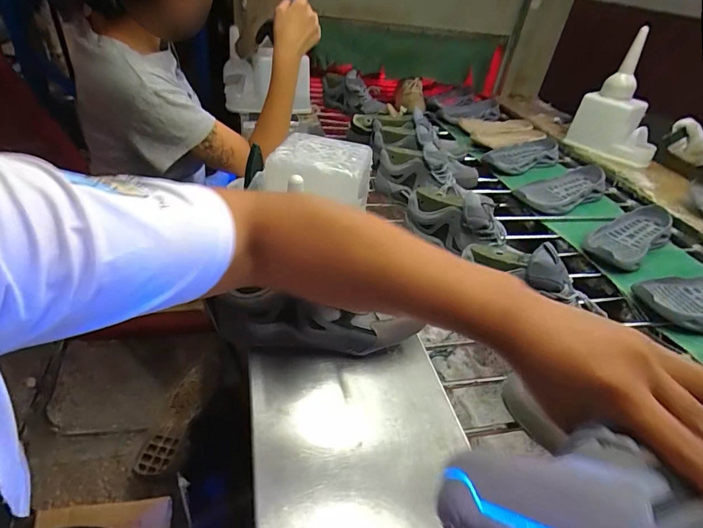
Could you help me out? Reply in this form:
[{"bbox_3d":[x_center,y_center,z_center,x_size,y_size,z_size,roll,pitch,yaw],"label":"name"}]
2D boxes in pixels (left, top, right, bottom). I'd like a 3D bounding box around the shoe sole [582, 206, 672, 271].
[{"bbox_3d":[0.631,-0.061,0.903,0.289,0.058,0.117,-24,47,-33],"label":"shoe sole"}]

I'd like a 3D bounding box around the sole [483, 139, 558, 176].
[{"bbox_3d":[0.535,-0.334,1.237,0.297,0.054,0.120,-20,45,-30],"label":"sole"}]

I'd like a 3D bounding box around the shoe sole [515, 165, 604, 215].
[{"bbox_3d":[0.572,-0.199,1.067,0.290,0.066,0.129,-18,44,-28],"label":"shoe sole"}]

